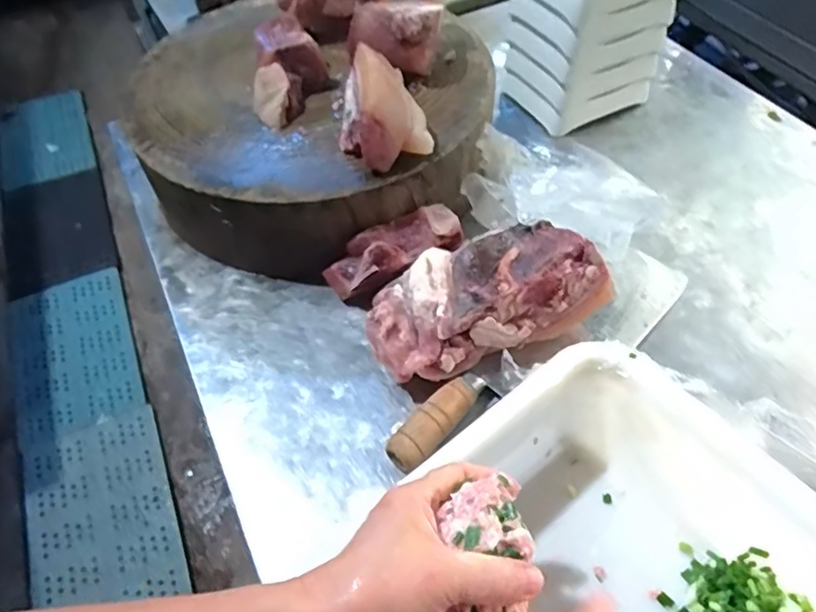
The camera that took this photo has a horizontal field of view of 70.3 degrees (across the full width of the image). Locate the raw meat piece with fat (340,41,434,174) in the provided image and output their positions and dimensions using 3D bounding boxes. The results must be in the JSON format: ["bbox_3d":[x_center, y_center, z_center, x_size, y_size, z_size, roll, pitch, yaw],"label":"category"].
[{"bbox_3d":[-0.030,-0.189,0.552,0.075,0.075,0.108,-16,55,-11],"label":"raw meat piece with fat"}]

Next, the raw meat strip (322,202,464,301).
[{"bbox_3d":[-0.017,-0.054,0.569,0.139,0.043,0.044,-28,54,4],"label":"raw meat strip"}]

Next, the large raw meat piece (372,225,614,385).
[{"bbox_3d":[0.067,-0.003,0.526,0.204,0.089,0.096,-17,55,-11],"label":"large raw meat piece"}]

